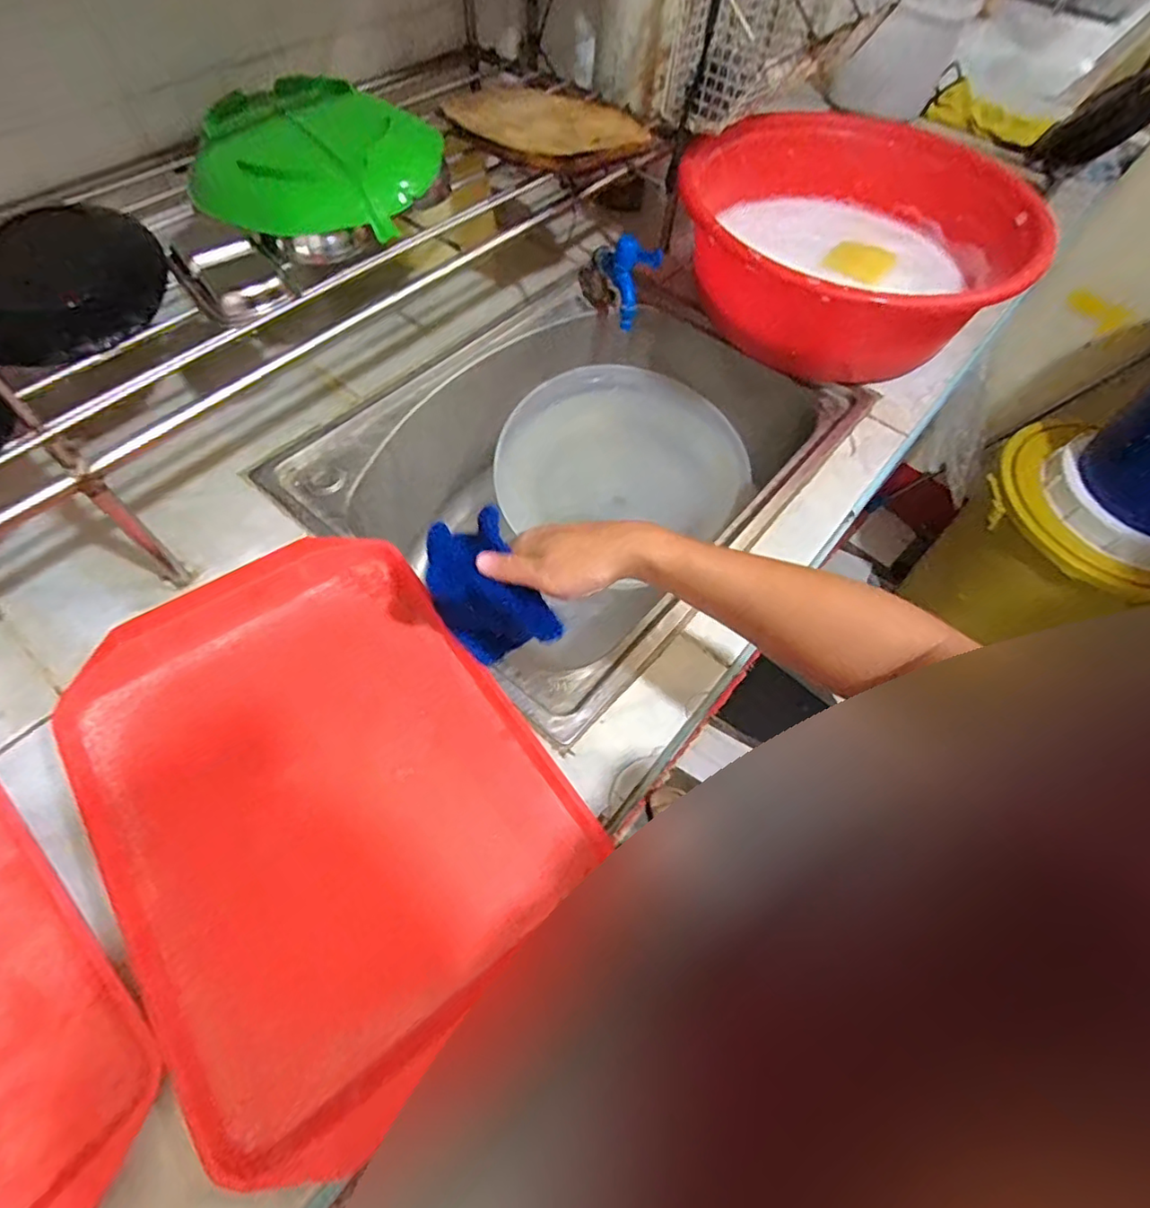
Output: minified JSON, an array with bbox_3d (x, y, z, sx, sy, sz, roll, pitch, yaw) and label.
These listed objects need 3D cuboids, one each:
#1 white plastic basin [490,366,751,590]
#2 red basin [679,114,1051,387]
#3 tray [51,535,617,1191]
[{"bbox_3d":[0.050,-0.196,0.858,0.335,0.108,0.282,-22,62,-15],"label":"white plastic basin"},{"bbox_3d":[0.347,-0.456,0.777,0.403,0.160,0.415,1,59,-2],"label":"red basin"},{"bbox_3d":[-0.198,0.136,0.470,0.300,0.027,0.413,-32,65,-20],"label":"tray"}]

